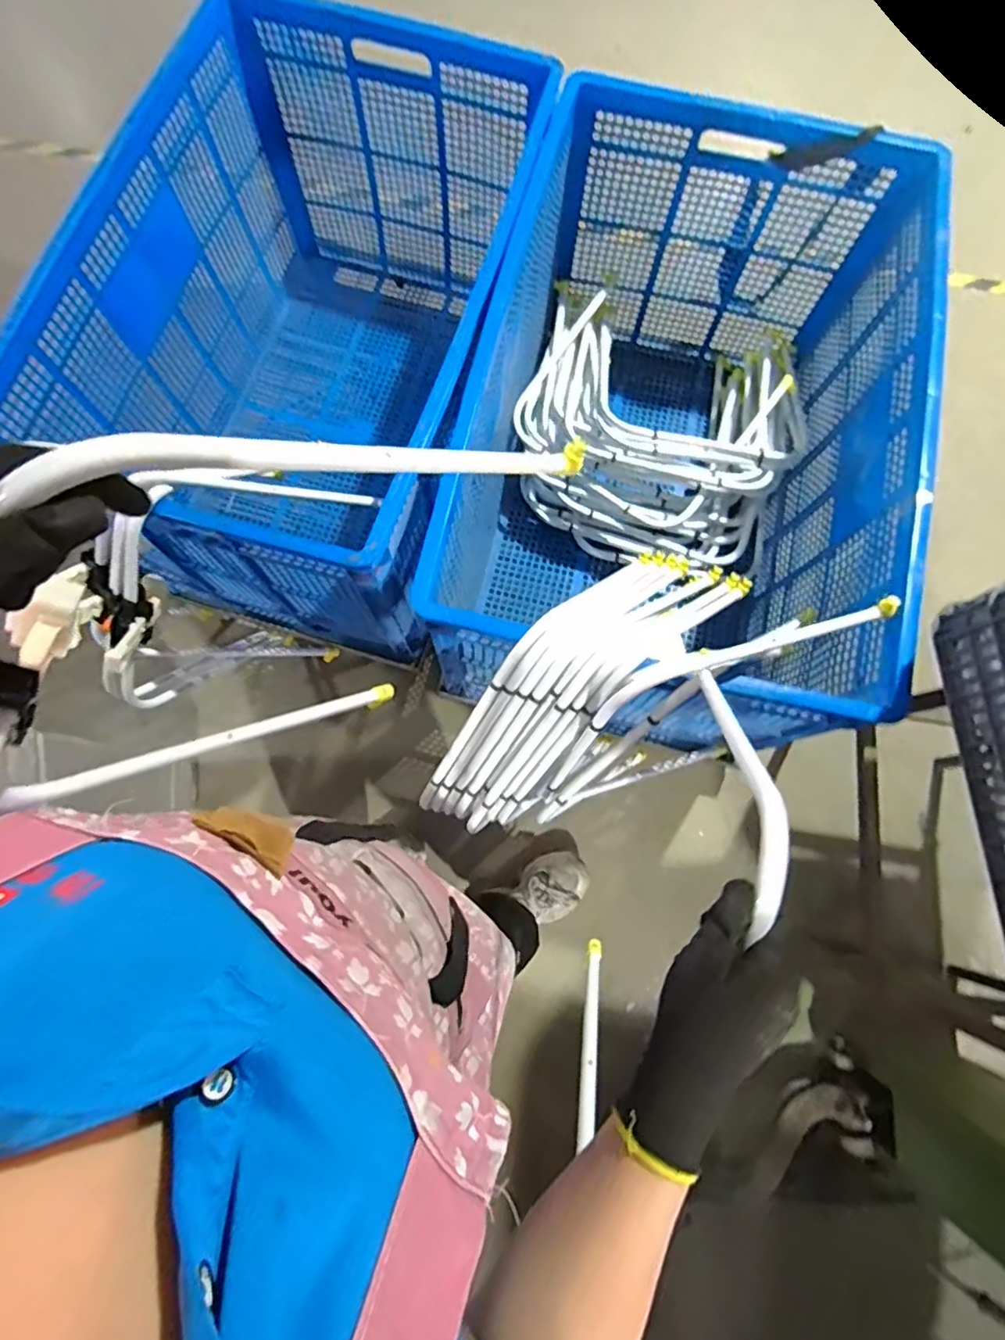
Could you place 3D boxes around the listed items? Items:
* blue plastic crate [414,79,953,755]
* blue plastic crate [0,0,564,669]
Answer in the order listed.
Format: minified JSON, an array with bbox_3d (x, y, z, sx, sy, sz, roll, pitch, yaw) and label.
[{"bbox_3d":[0.312,-0.428,1.183,0.690,0.585,1.058,15,76,3],"label":"blue plastic crate"},{"bbox_3d":[-0.363,-0.667,1.241,0.737,0.657,1.118,19,77,3],"label":"blue plastic crate"}]

